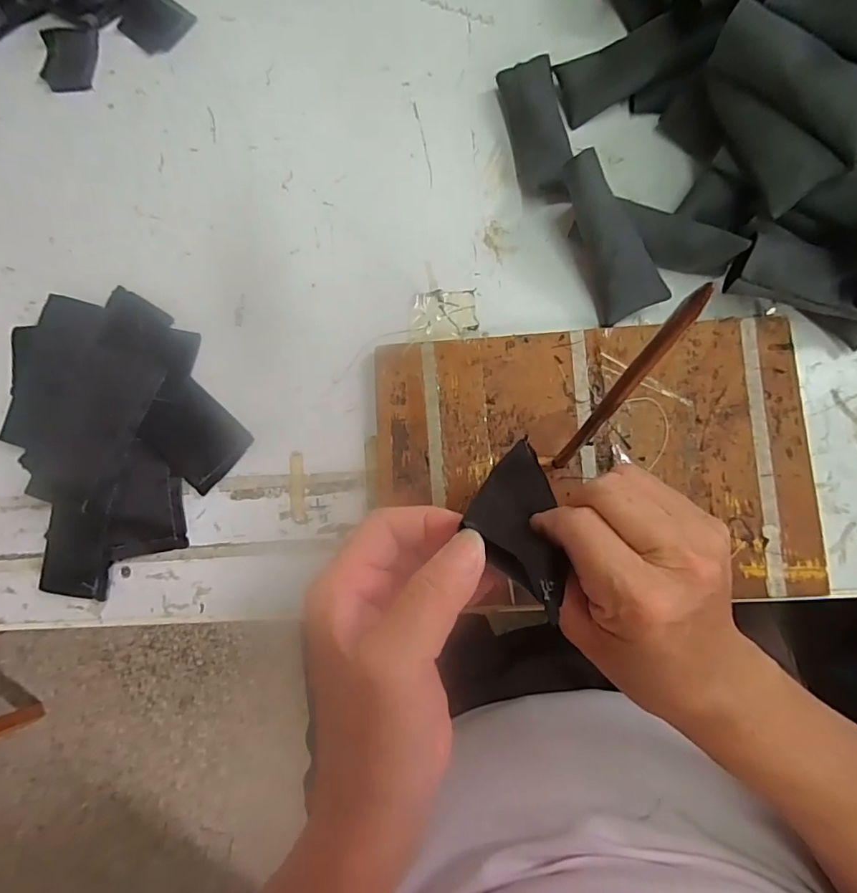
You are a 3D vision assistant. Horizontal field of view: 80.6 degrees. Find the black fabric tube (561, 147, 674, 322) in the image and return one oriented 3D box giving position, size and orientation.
[{"bbox_3d":[0.118,-0.137,0.333,0.042,0.017,0.104,-25,102,2],"label":"black fabric tube"}]

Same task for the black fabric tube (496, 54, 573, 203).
[{"bbox_3d":[0.079,-0.228,0.366,0.038,0.019,0.105,-11,81,5],"label":"black fabric tube"}]

